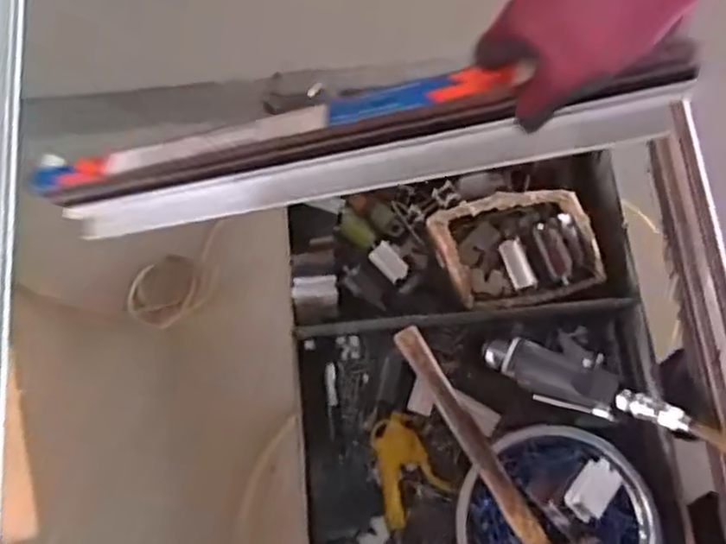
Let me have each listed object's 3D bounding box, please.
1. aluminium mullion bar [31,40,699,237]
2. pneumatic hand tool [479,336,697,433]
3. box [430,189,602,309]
[{"bbox_3d":[-0.035,-0.101,0.578,0.565,0.068,0.060,-6,75,20],"label":"aluminium mullion bar"},{"bbox_3d":[0.223,0.116,0.706,0.240,0.038,0.056,18,73,46],"label":"pneumatic hand tool"},{"bbox_3d":[0.179,-0.025,0.799,0.183,0.063,0.120,-9,76,-2],"label":"box"}]

